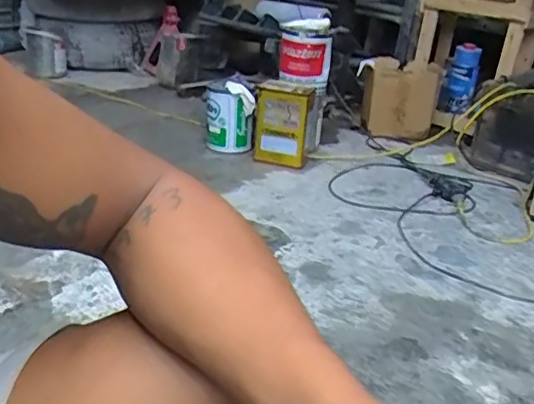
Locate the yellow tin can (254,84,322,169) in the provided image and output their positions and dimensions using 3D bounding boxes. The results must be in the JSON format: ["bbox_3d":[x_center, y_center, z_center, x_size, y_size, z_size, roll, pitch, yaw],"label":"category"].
[{"bbox_3d":[0.057,-0.236,1.799,0.185,0.257,0.150,10,27,12],"label":"yellow tin can"}]

